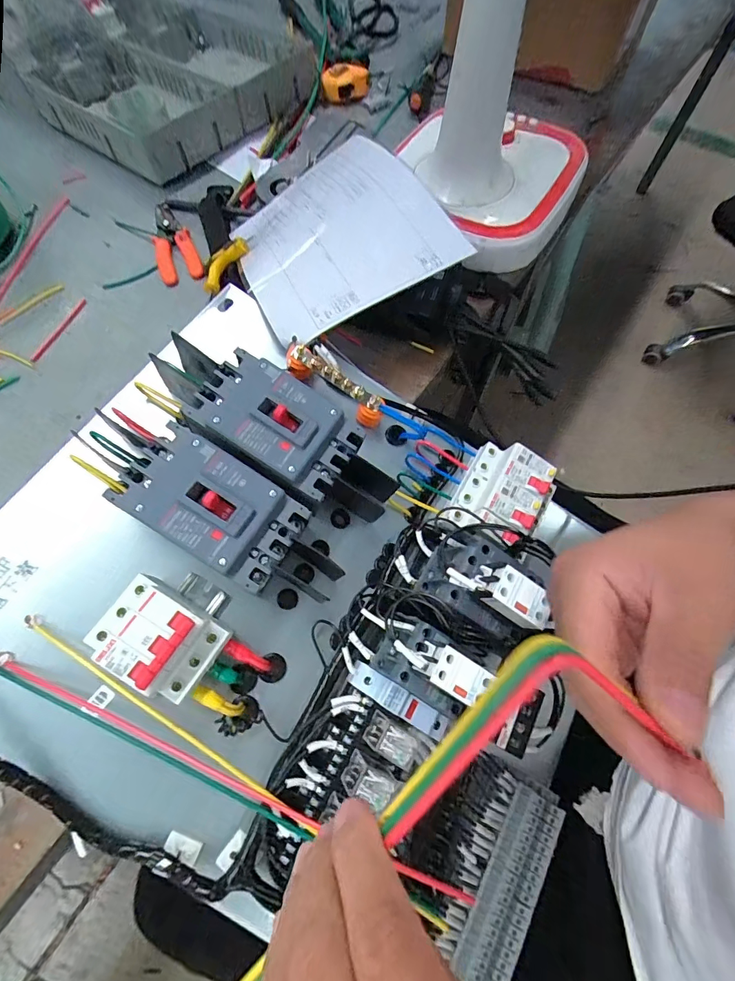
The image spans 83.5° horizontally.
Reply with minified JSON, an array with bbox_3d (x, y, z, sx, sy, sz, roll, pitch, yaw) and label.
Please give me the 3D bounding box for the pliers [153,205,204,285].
[{"bbox_3d":[-0.262,-0.334,0.551,0.054,0.011,0.154,-20,68,-10],"label":"pliers"}]

